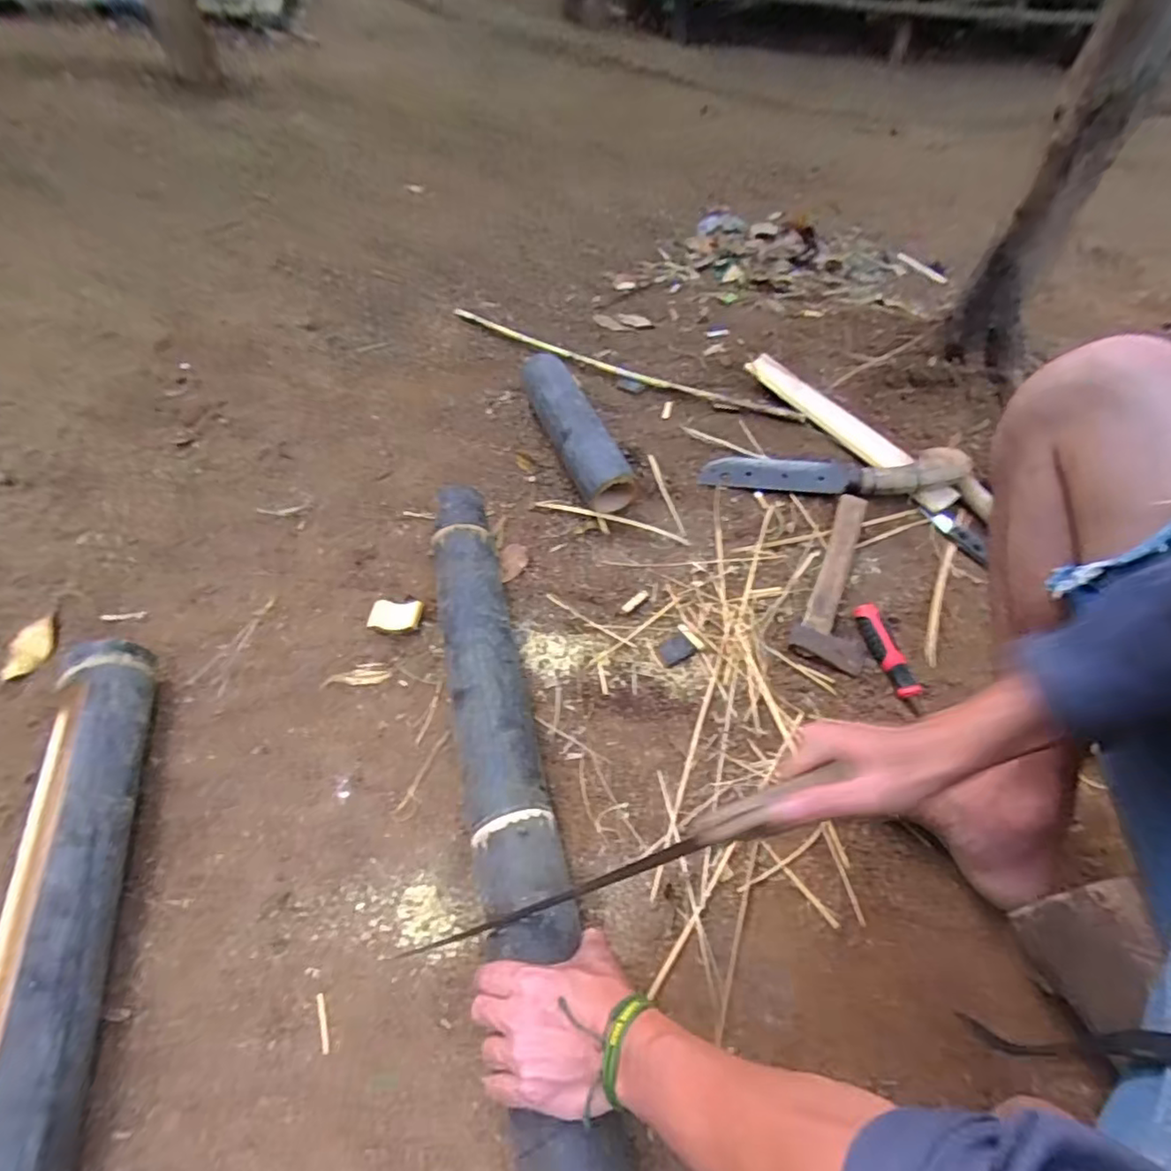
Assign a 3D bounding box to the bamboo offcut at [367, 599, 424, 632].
[{"bbox_3d":[-0.237,0.039,0.749,0.062,0.019,0.043,1,50,-3],"label":"bamboo offcut"}]

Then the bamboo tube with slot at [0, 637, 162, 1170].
[{"bbox_3d":[-0.440,0.270,0.499,0.093,0.089,0.498,-9,52,-14],"label":"bamboo tube with slot"}]

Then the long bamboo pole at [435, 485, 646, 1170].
[{"bbox_3d":[-0.053,0.266,0.534,0.082,0.082,0.960,-10,52,-11],"label":"long bamboo pole"}]

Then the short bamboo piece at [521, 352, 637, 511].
[{"bbox_3d":[-0.019,-0.248,0.949,0.092,0.085,0.331,-11,52,-15],"label":"short bamboo piece"}]

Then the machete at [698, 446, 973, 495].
[{"bbox_3d":[0.366,-0.168,0.900,0.368,0.032,0.071,2,49,15],"label":"machete"}]

